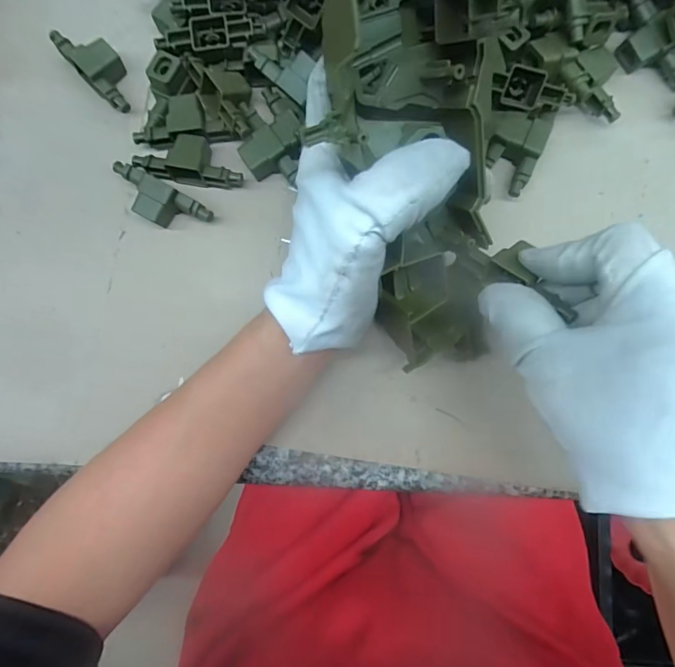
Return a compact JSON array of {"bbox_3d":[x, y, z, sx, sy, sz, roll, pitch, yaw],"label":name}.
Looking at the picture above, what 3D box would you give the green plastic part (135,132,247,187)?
[{"bbox_3d":[-0.092,-0.109,0.278,0.065,0.022,0.025,6,84,2],"label":"green plastic part"}]

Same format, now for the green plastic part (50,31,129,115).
[{"bbox_3d":[-0.154,-0.174,0.283,0.026,0.014,0.066,-42,84,-3],"label":"green plastic part"}]

